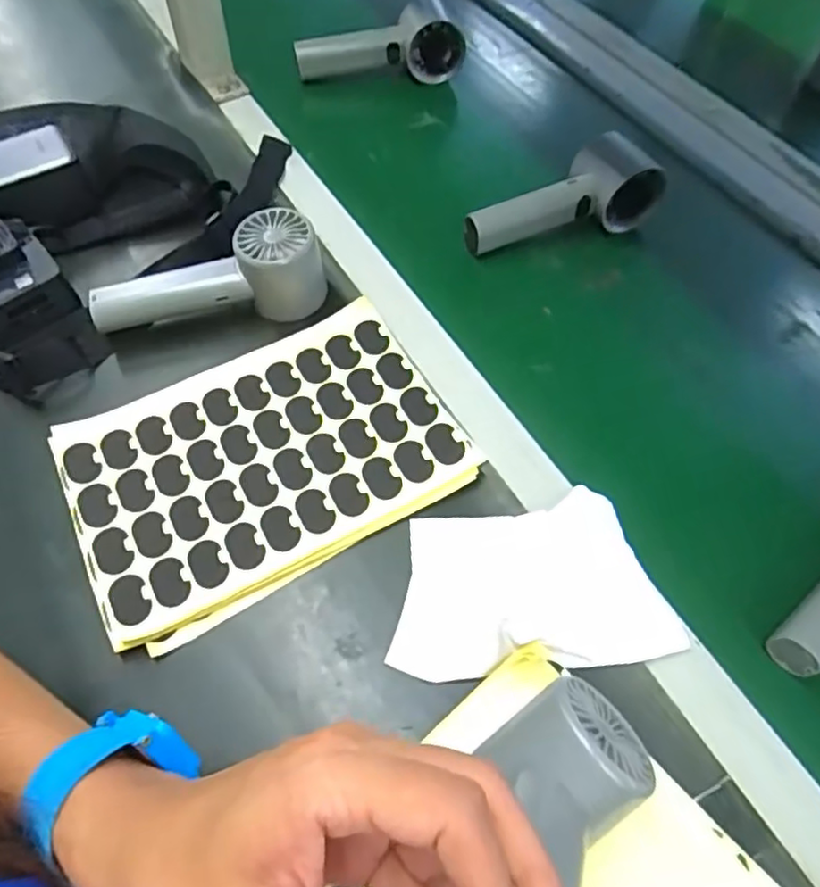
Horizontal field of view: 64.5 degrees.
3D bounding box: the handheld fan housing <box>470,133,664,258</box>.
[{"bbox_3d":[0.119,-0.184,0.498,0.151,0.055,0.049,-23,62,-14],"label":"handheld fan housing"}]

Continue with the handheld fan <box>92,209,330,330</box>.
[{"bbox_3d":[-0.140,-0.113,0.450,0.160,0.058,0.044,-14,60,-9],"label":"handheld fan"}]

